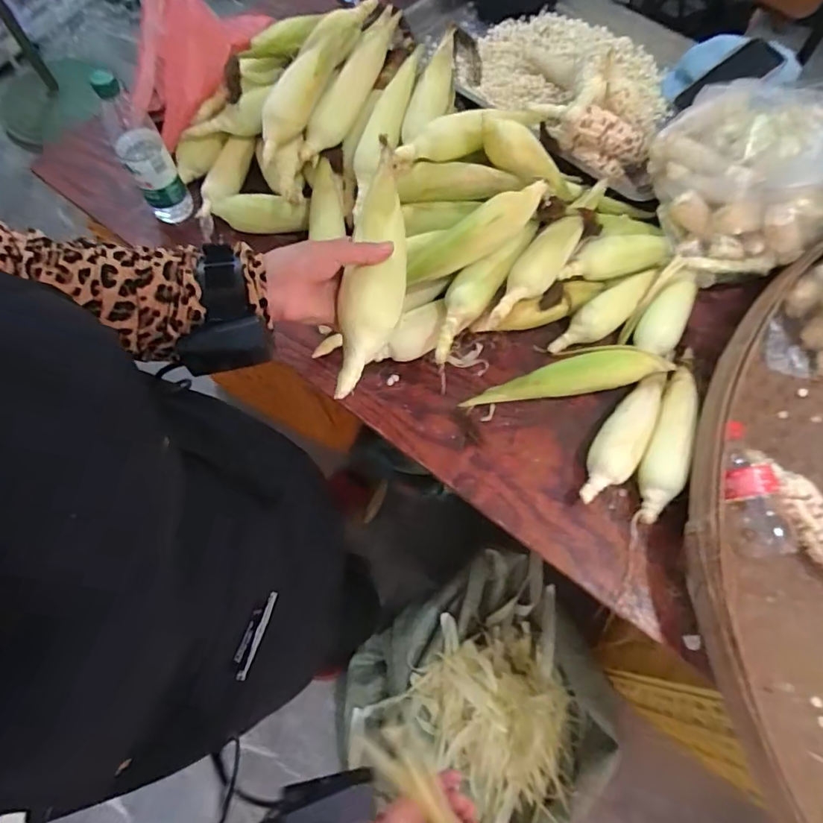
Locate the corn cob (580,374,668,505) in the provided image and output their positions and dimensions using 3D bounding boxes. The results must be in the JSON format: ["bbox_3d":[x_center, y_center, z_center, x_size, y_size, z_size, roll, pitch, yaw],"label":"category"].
[{"bbox_3d":[0.278,0.035,0.704,0.058,0.048,0.209,29,71,11],"label":"corn cob"}]

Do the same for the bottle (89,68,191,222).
[{"bbox_3d":[-0.383,-0.366,0.769,0.062,0.242,0.073,-27,70,-12],"label":"bottle"}]

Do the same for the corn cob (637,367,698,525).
[{"bbox_3d":[0.337,0.040,0.700,0.049,0.058,0.223,23,68,8],"label":"corn cob"}]

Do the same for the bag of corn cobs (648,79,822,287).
[{"bbox_3d":[0.484,-0.346,0.741,0.231,0.163,0.254,-22,70,-9],"label":"bag of corn cobs"}]

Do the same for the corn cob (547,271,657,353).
[{"bbox_3d":[0.280,-0.141,0.762,0.181,0.042,0.056,-42,74,-15],"label":"corn cob"}]

